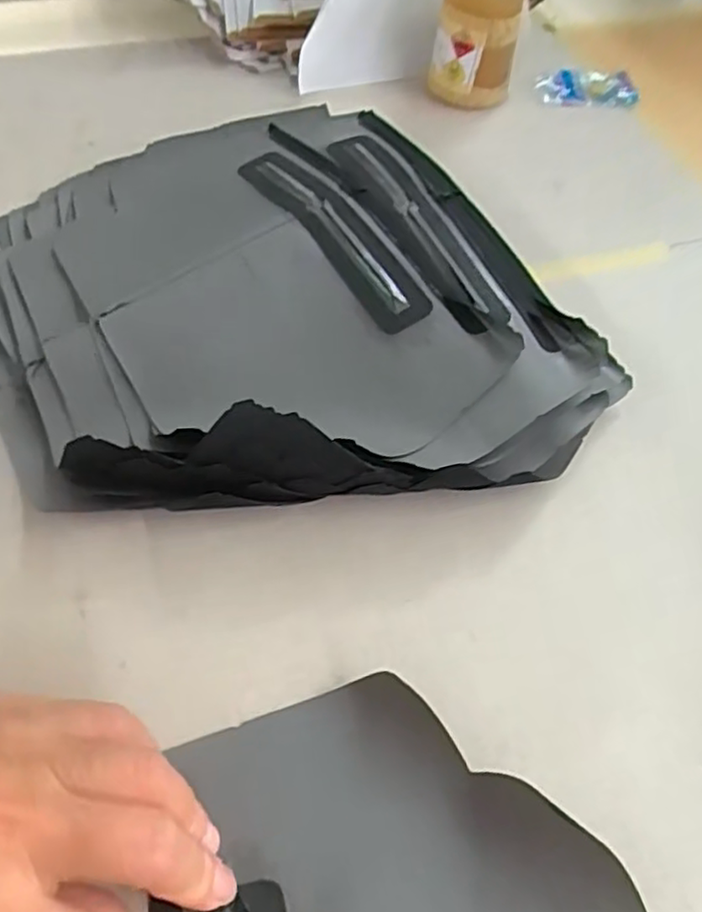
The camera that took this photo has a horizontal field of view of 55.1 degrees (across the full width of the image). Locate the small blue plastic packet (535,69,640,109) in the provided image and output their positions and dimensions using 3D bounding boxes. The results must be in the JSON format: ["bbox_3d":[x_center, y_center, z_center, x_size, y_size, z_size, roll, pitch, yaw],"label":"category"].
[{"bbox_3d":[0.202,-0.315,0.577,0.084,0.014,0.050,12,54,5],"label":"small blue plastic packet"}]

